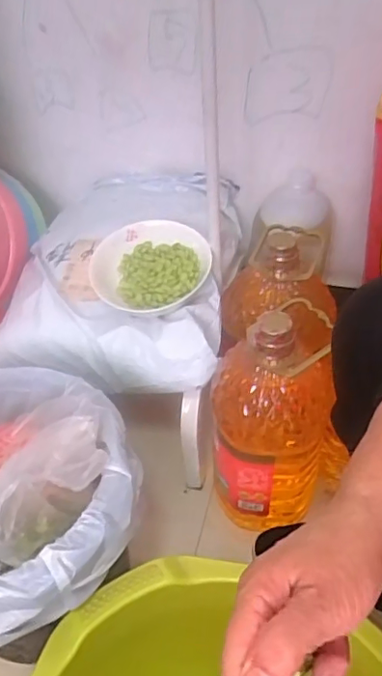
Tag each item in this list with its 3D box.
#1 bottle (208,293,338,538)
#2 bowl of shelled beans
[{"bbox_3d":[0.101,0.100,0.722,0.141,0.307,0.151,1,44,5],"label":"bottle"},{"bbox_3d":[-0.059,-0.102,0.825,0.172,0.056,0.164,-2,44,2],"label":"bowl of shelled beans"}]

